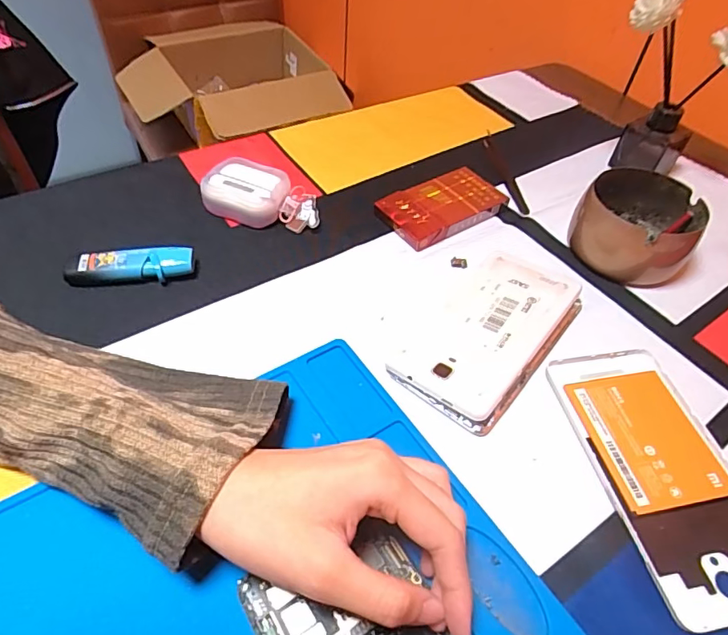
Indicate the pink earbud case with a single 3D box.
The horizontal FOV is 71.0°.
[{"bbox_3d":[-0.079,-0.097,0.407,0.090,0.029,0.047,16,50,10],"label":"pink earbud case"}]

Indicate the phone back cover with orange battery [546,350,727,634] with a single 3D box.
[{"bbox_3d":[0.166,0.083,0.282,0.076,0.005,0.150,-7,50,-10],"label":"phone back cover with orange battery"}]

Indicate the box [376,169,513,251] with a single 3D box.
[{"bbox_3d":[0.065,-0.092,0.423,0.101,0.016,0.054,-28,56,-25],"label":"box"}]

